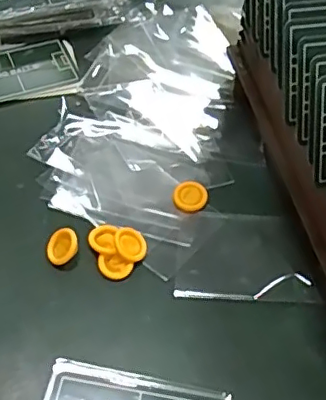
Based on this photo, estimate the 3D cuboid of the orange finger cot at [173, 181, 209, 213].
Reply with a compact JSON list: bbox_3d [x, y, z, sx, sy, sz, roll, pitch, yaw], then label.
[{"bbox_3d":[0.017,-0.002,0.352,0.020,0.006,0.021,8,53,4],"label":"orange finger cot"}]

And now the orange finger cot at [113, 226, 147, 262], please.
[{"bbox_3d":[-0.018,0.025,0.325,0.018,0.004,0.020,-19,78,-30],"label":"orange finger cot"}]

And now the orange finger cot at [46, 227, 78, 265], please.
[{"bbox_3d":[-0.057,0.026,0.323,0.018,0.007,0.021,16,84,25],"label":"orange finger cot"}]

